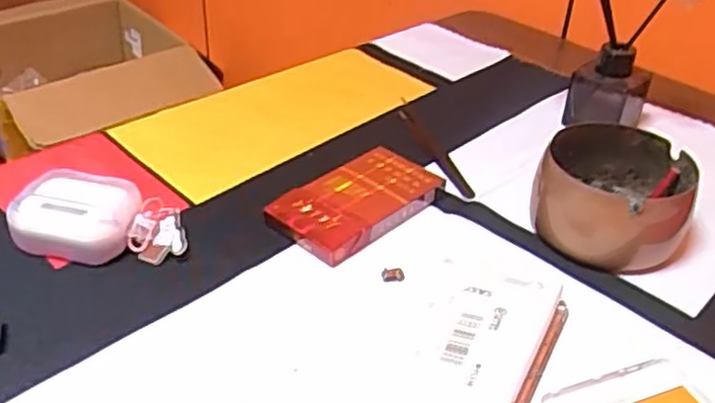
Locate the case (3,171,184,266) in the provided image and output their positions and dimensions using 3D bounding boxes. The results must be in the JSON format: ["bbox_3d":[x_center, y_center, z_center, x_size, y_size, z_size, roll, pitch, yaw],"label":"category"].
[{"bbox_3d":[-0.139,0.012,0.398,0.090,0.030,0.050,11,36,12],"label":"case"}]

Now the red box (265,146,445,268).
[{"bbox_3d":[0.001,0.000,0.433,0.056,0.017,0.101,29,43,32],"label":"red box"}]

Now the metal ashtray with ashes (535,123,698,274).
[{"bbox_3d":[0.149,-0.004,0.421,0.085,0.046,0.086,15,37,17],"label":"metal ashtray with ashes"}]

